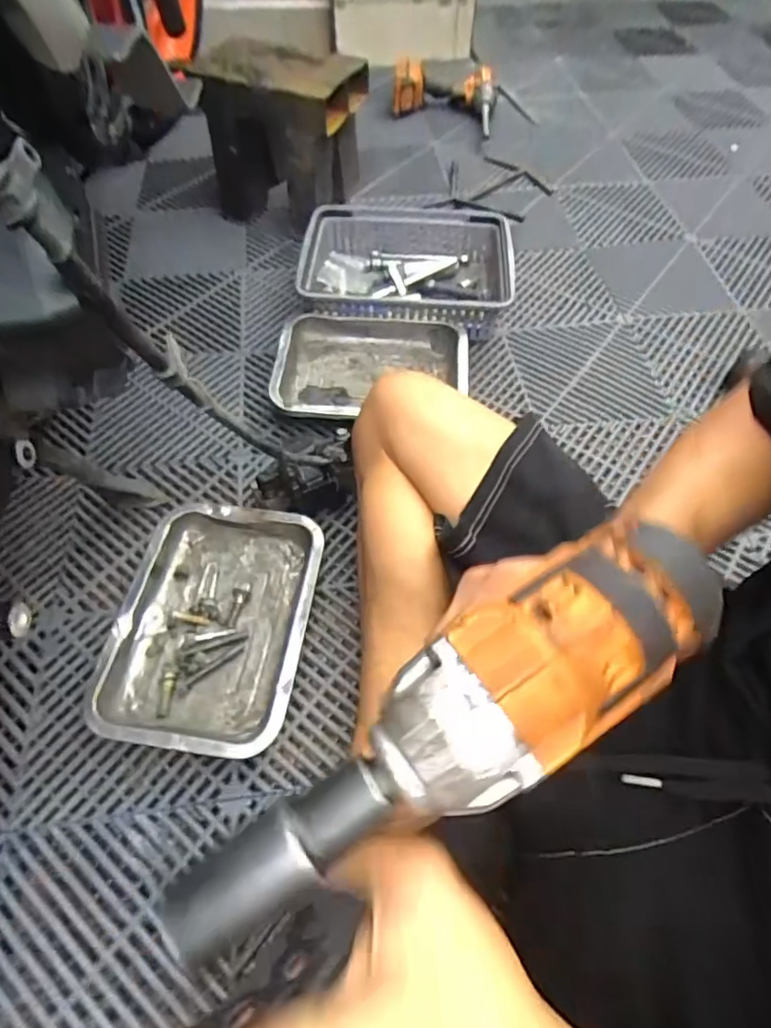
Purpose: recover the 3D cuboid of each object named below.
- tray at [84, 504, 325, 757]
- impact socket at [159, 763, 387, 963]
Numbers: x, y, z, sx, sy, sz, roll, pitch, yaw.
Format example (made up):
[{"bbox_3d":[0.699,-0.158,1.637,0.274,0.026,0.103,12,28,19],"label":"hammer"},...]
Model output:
[{"bbox_3d":[-0.175,0.109,0.559,0.189,0.042,0.253,7,58,4],"label":"tray"},{"bbox_3d":[-0.036,0.114,0.182,0.077,0.021,0.027,-29,62,-13],"label":"impact socket"}]

